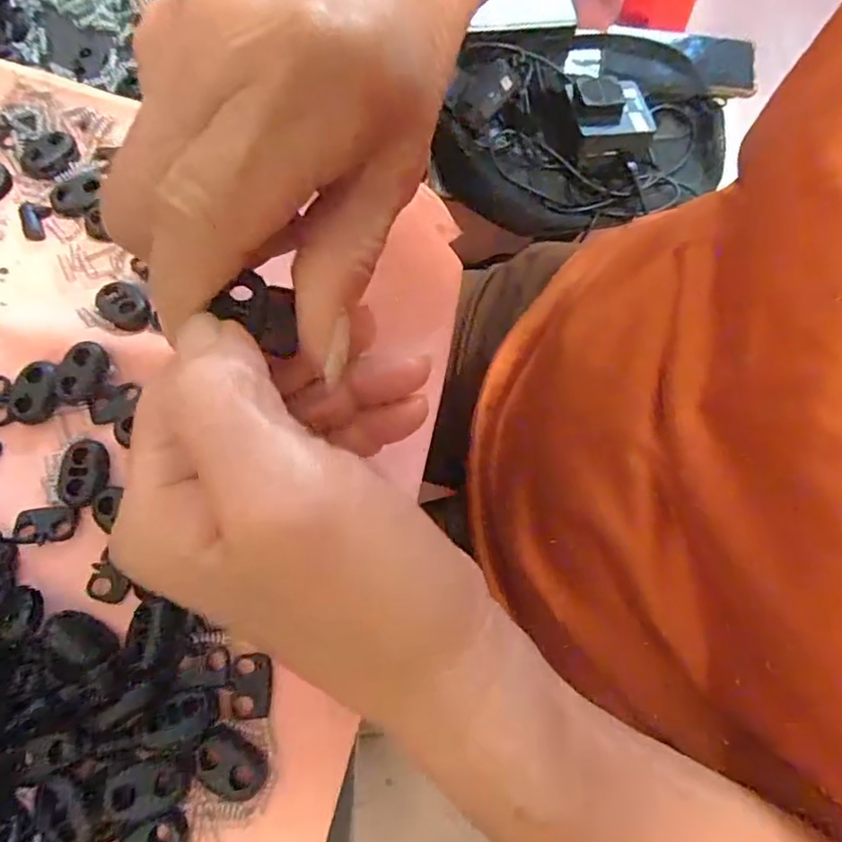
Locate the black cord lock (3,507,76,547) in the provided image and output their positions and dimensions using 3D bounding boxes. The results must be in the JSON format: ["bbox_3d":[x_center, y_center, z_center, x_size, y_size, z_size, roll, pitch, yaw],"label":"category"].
[{"bbox_3d":[-0.121,0.033,0.189,0.021,0.004,0.012,-5,72,-4],"label":"black cord lock"}]

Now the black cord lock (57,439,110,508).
[{"bbox_3d":[-0.110,0.017,0.195,0.016,0.004,0.021,-2,72,-3],"label":"black cord lock"}]

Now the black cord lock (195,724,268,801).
[{"bbox_3d":[-0.055,0.098,0.170,0.021,0.004,0.014,38,75,9],"label":"black cord lock"}]

